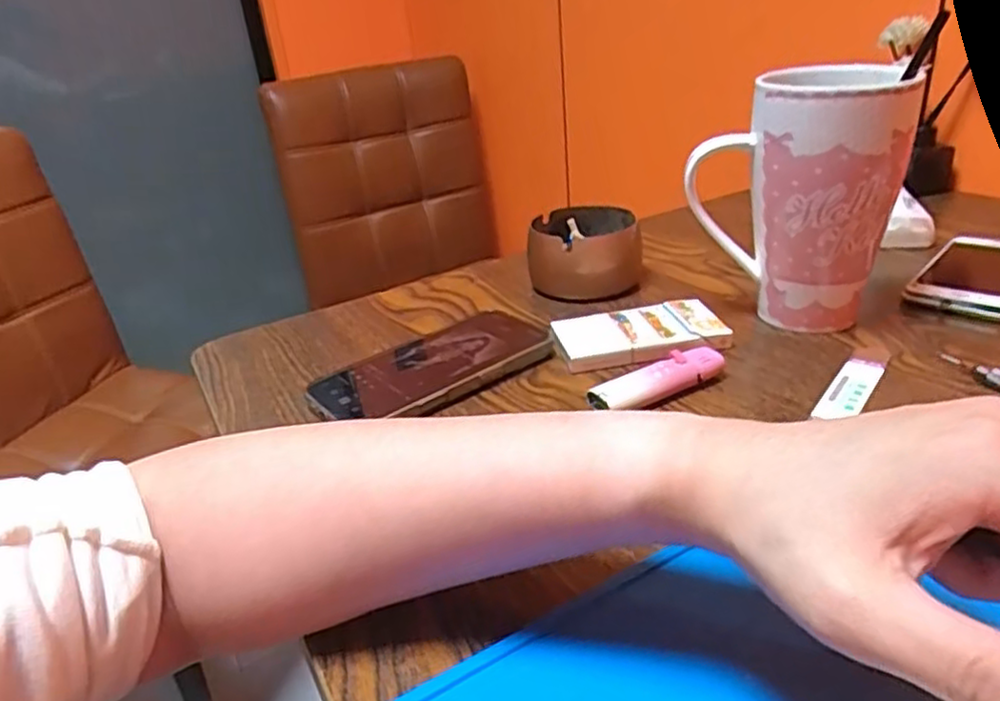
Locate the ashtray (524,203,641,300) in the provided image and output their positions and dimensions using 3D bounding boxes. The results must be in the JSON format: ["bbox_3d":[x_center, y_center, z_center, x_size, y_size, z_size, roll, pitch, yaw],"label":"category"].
[{"bbox_3d":[0.066,-0.080,0.556,0.087,0.049,0.084,-5,27,2],"label":"ashtray"}]

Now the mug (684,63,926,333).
[{"bbox_3d":[0.189,-0.095,0.445,0.119,0.155,0.086,12,32,30],"label":"mug"}]

